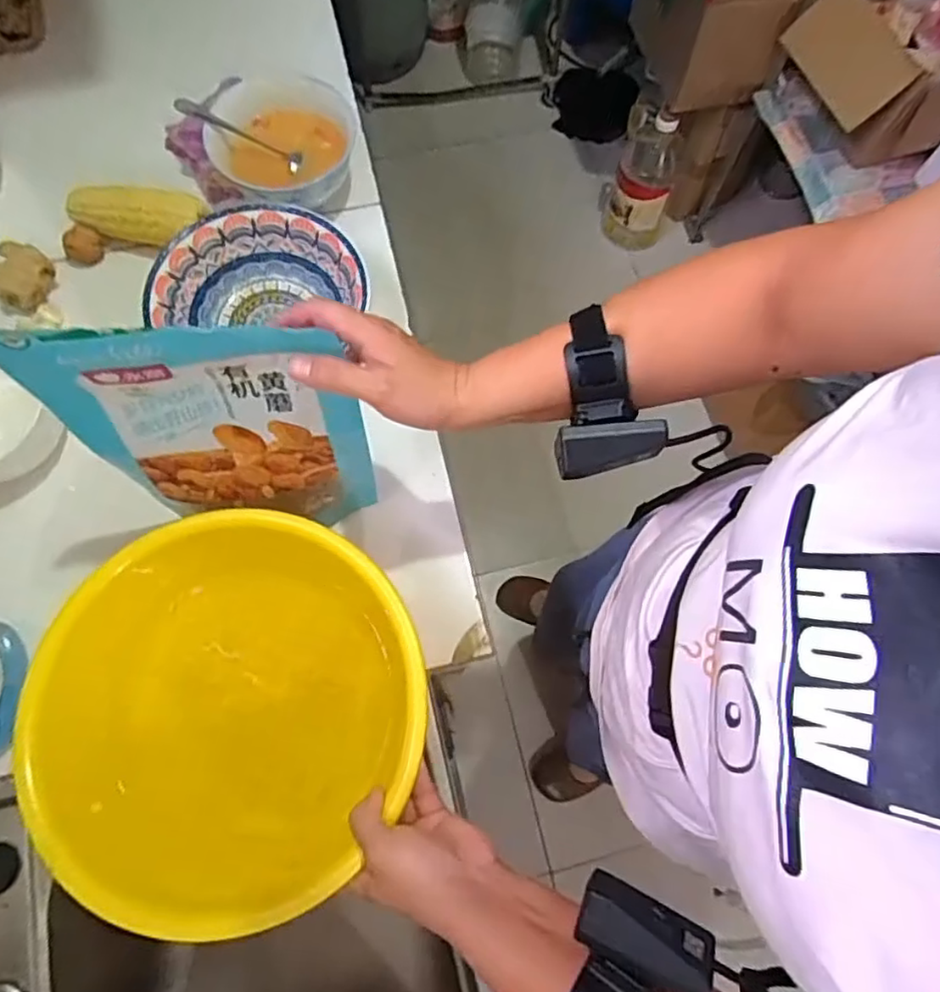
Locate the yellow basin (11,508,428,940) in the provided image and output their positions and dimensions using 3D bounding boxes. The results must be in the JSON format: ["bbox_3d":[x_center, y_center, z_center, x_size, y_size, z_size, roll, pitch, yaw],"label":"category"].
[{"bbox_3d":[-0.179,0.148,0.492,0.270,0.119,0.289,0,72,-2],"label":"yellow basin"}]

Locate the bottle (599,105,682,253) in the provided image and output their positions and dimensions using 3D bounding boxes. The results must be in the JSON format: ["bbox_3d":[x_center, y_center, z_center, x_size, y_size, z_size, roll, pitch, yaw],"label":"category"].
[{"bbox_3d":[0.420,-0.773,1.545,0.170,0.347,0.125,20,73,5],"label":"bottle"}]

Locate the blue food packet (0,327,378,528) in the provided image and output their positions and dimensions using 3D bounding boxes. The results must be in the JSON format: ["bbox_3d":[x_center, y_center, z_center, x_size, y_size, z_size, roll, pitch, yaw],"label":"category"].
[{"bbox_3d":[-0.180,-0.038,0.464,0.191,0.251,0.021,-8,58,-5],"label":"blue food packet"}]

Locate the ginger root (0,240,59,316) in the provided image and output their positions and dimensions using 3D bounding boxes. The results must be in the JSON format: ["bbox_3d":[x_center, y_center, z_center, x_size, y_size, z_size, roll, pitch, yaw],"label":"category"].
[{"bbox_3d":[-0.457,-0.220,0.643,0.056,0.031,0.069,12,72,2],"label":"ginger root"}]

